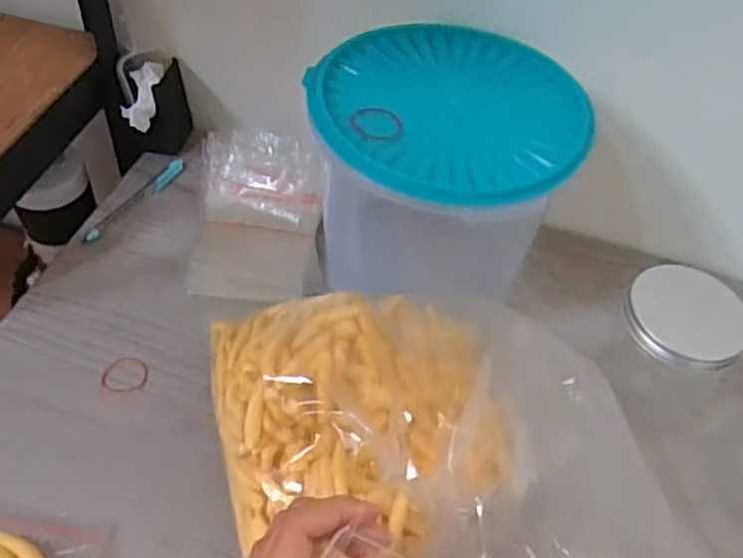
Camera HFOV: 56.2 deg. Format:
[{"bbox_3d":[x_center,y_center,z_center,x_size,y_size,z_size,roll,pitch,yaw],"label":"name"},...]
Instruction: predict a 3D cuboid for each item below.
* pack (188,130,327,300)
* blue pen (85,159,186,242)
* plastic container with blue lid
[{"bbox_3d":[-0.103,-0.064,0.640,0.116,0.042,0.182,1,51,-5],"label":"pack"},{"bbox_3d":[-0.225,-0.077,0.670,0.016,0.011,0.136,24,53,13],"label":"blue pen"},{"bbox_3d":[0.055,-0.086,0.576,0.195,0.163,0.213,3,51,-3],"label":"plastic container with blue lid"}]

